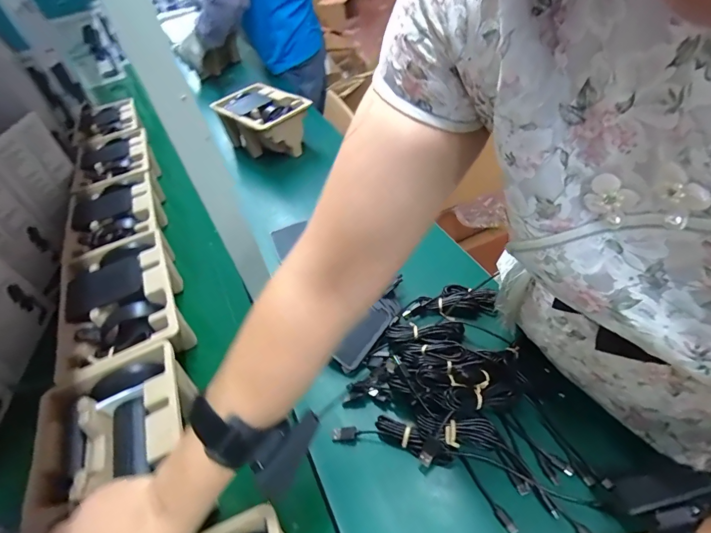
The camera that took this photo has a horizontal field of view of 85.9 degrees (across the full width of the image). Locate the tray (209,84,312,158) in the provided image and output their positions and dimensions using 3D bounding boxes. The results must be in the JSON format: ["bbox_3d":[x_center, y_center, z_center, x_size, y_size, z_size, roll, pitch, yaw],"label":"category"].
[{"bbox_3d":[-0.224,-0.338,0.924,0.212,0.126,0.141,33,56,29],"label":"tray"}]

